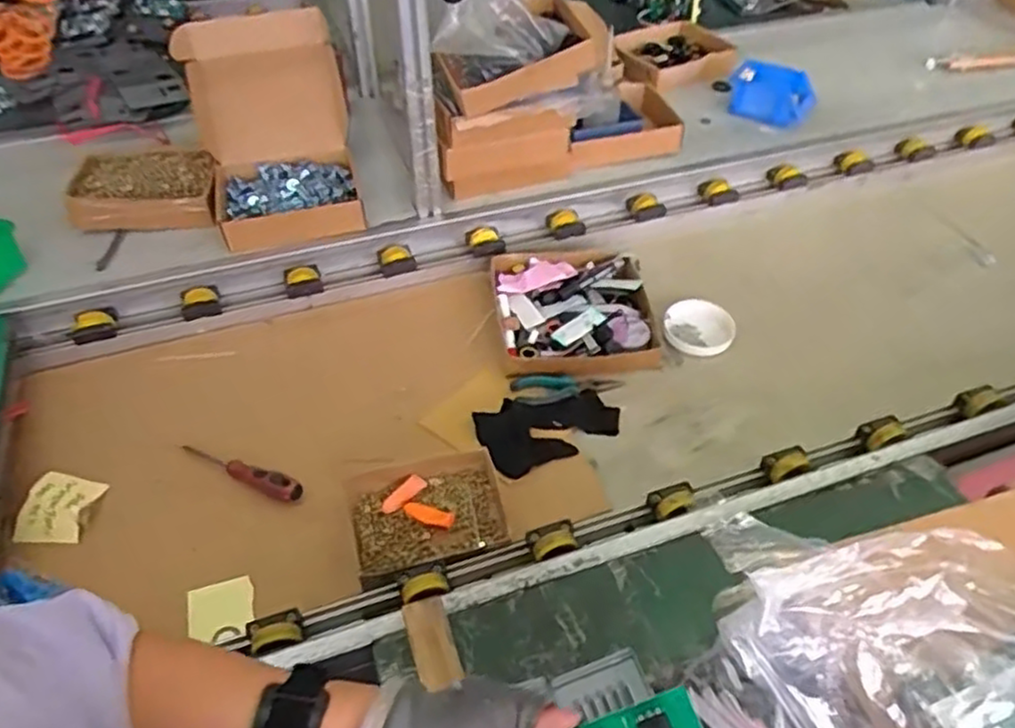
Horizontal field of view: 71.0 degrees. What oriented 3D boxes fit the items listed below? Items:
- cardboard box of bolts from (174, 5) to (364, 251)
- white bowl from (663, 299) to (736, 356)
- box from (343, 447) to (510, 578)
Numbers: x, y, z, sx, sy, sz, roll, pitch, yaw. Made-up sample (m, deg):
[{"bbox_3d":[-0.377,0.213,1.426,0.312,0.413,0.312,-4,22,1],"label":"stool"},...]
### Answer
[{"bbox_3d":[-0.366,-0.377,1.107,0.220,0.257,0.395,-13,48,-12],"label":"cardboard box of bolts"},{"bbox_3d":[0.283,-0.056,1.048,0.099,0.024,0.101,0,46,0],"label":"white bowl"},{"bbox_3d":[-0.092,0.175,0.807,0.175,0.039,0.144,-8,47,-7],"label":"box"}]

